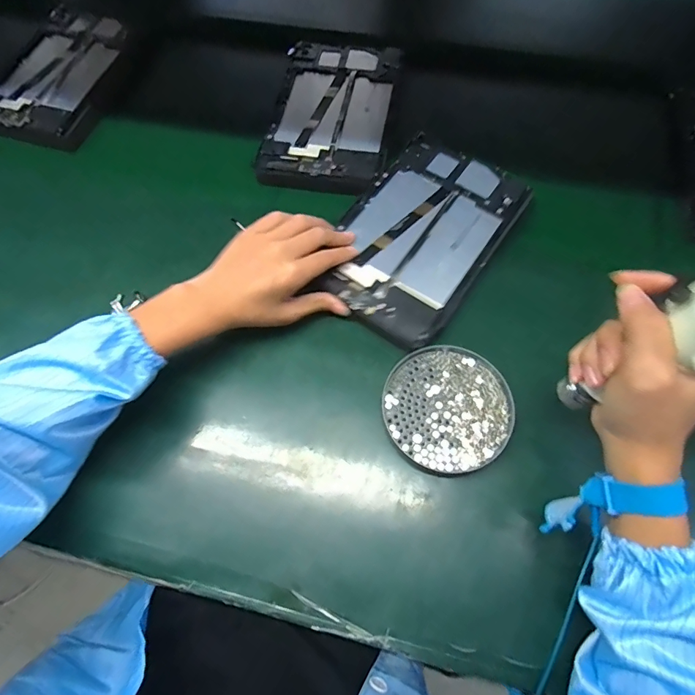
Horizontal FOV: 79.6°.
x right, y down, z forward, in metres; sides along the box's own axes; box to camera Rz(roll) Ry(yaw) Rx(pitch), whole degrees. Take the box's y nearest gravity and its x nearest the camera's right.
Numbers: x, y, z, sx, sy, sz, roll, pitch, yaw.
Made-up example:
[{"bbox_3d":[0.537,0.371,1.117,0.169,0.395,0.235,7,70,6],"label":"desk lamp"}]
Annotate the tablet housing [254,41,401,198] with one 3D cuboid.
[{"bbox_3d":[-0.020,-0.304,0.540,0.147,0.016,0.247,8,67,3],"label":"tablet housing"}]

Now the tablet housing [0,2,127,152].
[{"bbox_3d":[-0.407,-0.389,0.595,0.162,0.033,0.256,13,67,5],"label":"tablet housing"}]

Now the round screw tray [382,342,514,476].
[{"bbox_3d":[0.090,0.053,0.379,0.109,0.014,0.113,0,67,0],"label":"round screw tray"}]

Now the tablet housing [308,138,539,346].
[{"bbox_3d":[0.078,-0.125,0.442,0.152,0.012,0.243,33,72,15],"label":"tablet housing"}]

